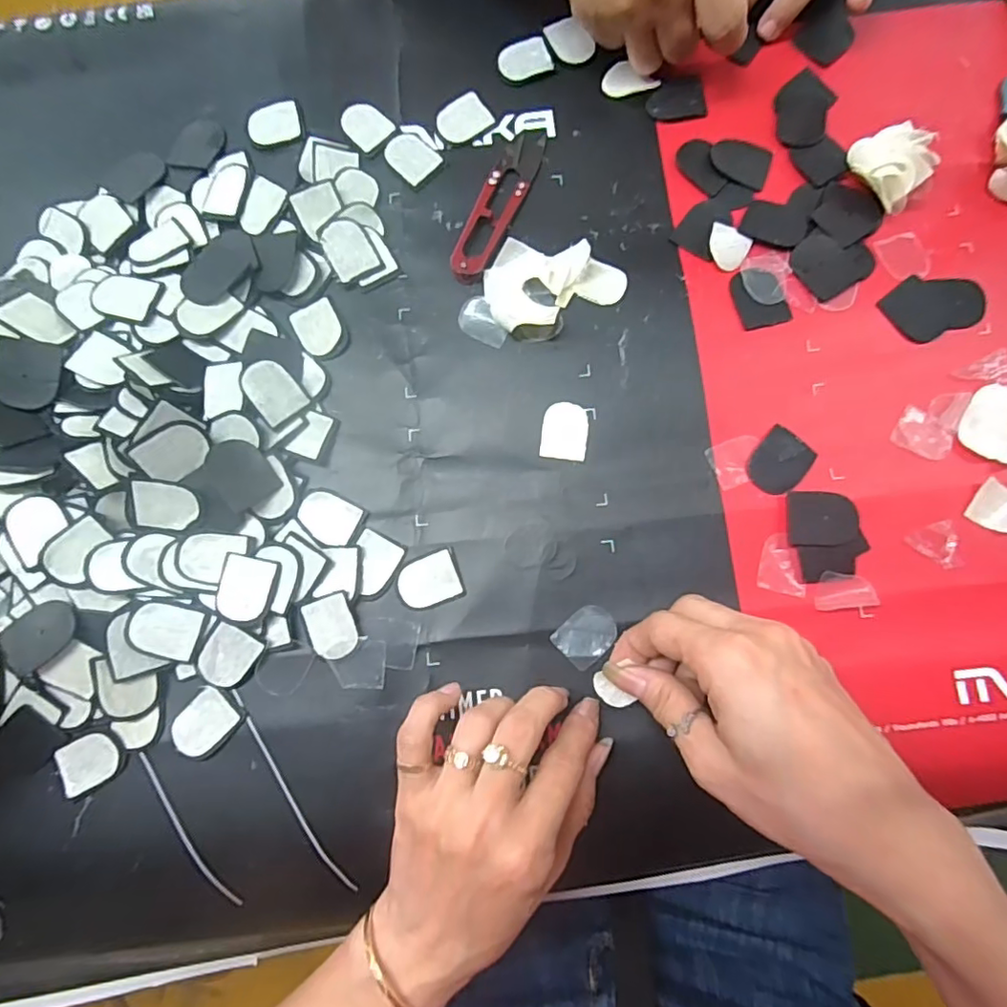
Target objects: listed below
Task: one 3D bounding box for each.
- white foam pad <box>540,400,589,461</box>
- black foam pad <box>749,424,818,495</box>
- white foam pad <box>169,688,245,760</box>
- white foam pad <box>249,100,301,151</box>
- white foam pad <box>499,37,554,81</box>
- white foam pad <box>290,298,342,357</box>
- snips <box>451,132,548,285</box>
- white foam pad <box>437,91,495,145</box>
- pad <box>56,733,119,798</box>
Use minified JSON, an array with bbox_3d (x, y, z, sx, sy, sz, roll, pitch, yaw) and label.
[{"bbox_3d":[0.033,-0.039,0.301,0.024,0.004,0.030,8,81,2],"label":"white foam pad"},{"bbox_3d":[0.145,-0.021,0.297,0.027,0.004,0.034,39,84,7],"label":"black foam pad"},{"bbox_3d":[-0.147,0.109,0.280,0.027,0.004,0.031,40,84,7],"label":"white foam pad"},{"bbox_3d":[-0.135,-0.224,0.334,0.030,0.004,0.028,-14,81,-1],"label":"white foam pad"},{"bbox_3d":[0.012,-0.266,0.338,0.030,0.004,0.023,-23,81,-2],"label":"white foam pad"},{"bbox_3d":[-0.101,-0.096,0.312,0.023,0.004,0.030,-30,82,-4],"label":"white foam pad"},{"bbox_3d":[-0.002,-0.172,0.321,0.022,0.010,0.103,24,82,5],"label":"snips"},{"bbox_3d":[-0.023,-0.227,0.336,0.030,0.004,0.026,-37,82,-4],"label":"white foam pad"},{"bbox_3d":[-0.202,0.126,0.277,0.028,0.005,0.025,-19,81,-2],"label":"pad"}]

